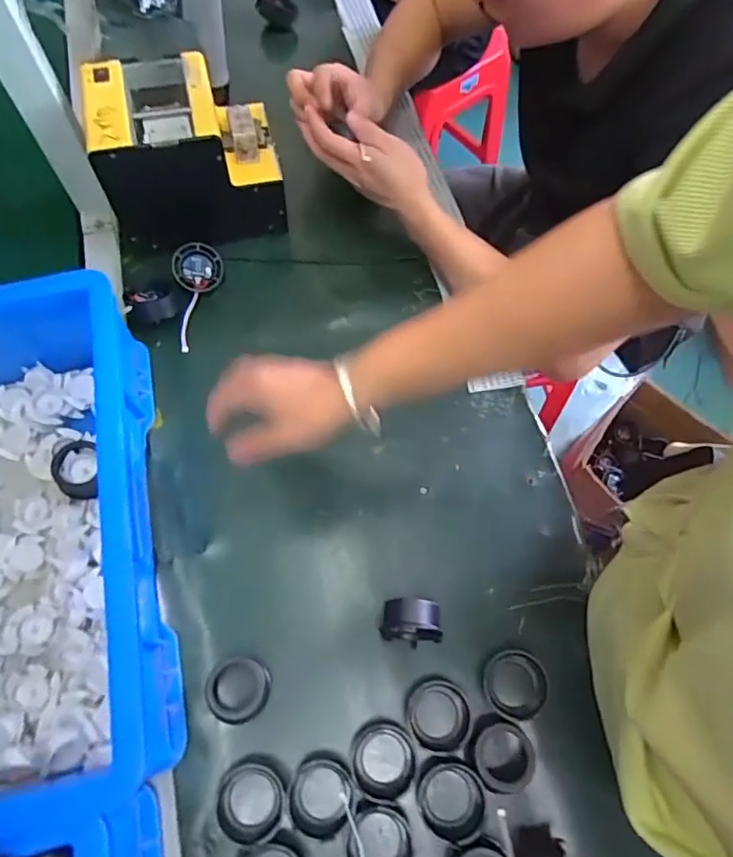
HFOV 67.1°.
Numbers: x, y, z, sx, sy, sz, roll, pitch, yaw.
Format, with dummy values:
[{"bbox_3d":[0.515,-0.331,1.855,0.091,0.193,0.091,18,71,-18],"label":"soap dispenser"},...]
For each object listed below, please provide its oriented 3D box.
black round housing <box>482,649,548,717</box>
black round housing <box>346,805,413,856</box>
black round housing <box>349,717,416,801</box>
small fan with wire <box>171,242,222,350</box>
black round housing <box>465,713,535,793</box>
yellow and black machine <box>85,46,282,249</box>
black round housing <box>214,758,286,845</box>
[{"bbox_3d":[0.129,0.222,0.480,0.045,0.035,0.051,31,70,10],"label":"black round housing"},{"bbox_3d":[0.012,0.328,0.437,0.052,0.031,0.050,1,67,-2],"label":"black round housing"},{"bbox_3d":[0.013,0.276,0.464,0.053,0.031,0.053,1,67,-2],"label":"black round housing"},{"bbox_3d":[-0.194,-0.146,0.612,0.047,0.026,0.119,10,84,2],"label":"small fan with wire"},{"bbox_3d":[0.109,0.269,0.457,0.056,0.033,0.050,41,72,13],"label":"black round housing"},{"bbox_3d":[-0.190,-0.297,0.611,0.174,0.151,0.123,-12,68,-7],"label":"yellow and black machine"},{"bbox_3d":[-0.093,0.299,0.442,0.053,0.026,0.055,1,67,-2],"label":"black round housing"}]

